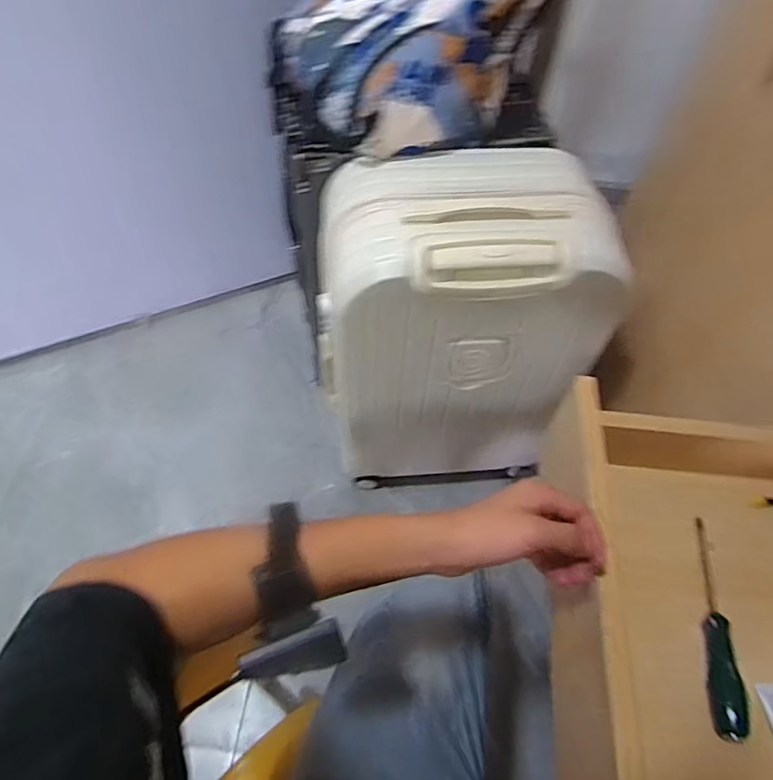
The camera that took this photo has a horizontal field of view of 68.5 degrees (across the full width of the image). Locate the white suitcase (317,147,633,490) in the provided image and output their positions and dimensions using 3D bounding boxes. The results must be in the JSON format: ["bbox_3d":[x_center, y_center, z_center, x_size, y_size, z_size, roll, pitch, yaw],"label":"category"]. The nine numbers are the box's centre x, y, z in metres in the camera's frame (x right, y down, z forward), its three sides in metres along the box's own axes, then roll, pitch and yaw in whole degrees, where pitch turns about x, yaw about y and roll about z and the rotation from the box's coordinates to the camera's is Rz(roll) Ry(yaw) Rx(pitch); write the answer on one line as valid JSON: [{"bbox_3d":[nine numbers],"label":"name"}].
[{"bbox_3d":[0.103,-0.090,0.980,0.408,0.581,0.253,-2,57,-4],"label":"white suitcase"}]

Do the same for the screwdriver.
[{"bbox_3d":[0.303,0.212,0.523,0.023,0.031,0.191,9,57,3],"label":"screwdriver"}]

